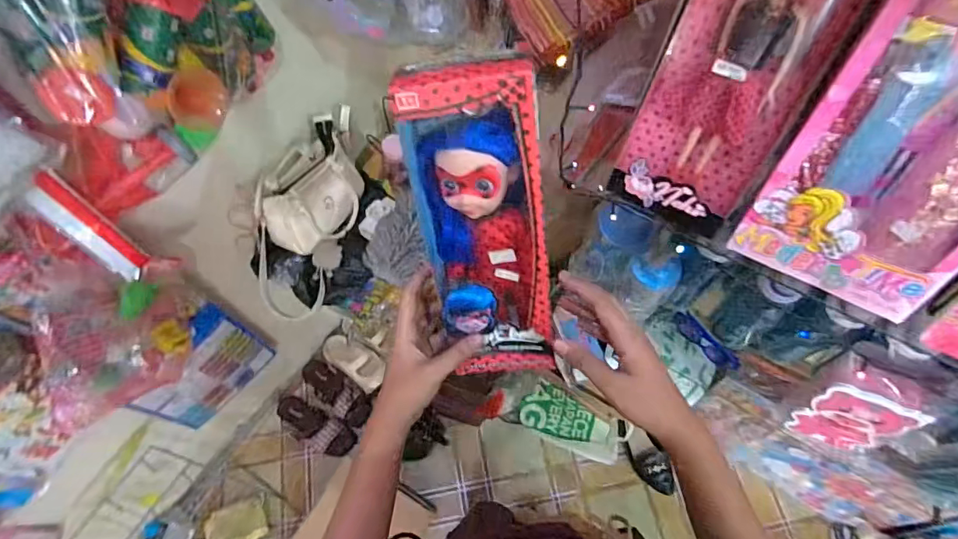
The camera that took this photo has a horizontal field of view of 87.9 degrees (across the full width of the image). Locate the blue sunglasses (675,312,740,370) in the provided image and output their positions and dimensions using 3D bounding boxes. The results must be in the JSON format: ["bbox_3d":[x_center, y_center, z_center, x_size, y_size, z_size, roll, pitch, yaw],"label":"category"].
[{"bbox_3d":[0.410,0.132,0.906,0.134,0.061,0.022,44,73,5],"label":"blue sunglasses"}]

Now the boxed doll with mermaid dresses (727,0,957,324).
[{"bbox_3d":[0.377,-0.106,0.418,0.177,0.312,0.047,29,38,17],"label":"boxed doll with mermaid dresses"}]

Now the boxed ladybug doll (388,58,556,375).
[{"bbox_3d":[0.004,-0.023,0.416,0.094,0.283,0.049,-11,36,-2],"label":"boxed ladybug doll"}]

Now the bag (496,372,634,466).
[{"bbox_3d":[0.221,0.402,1.363,0.357,0.070,0.130,20,66,13],"label":"bag"}]

